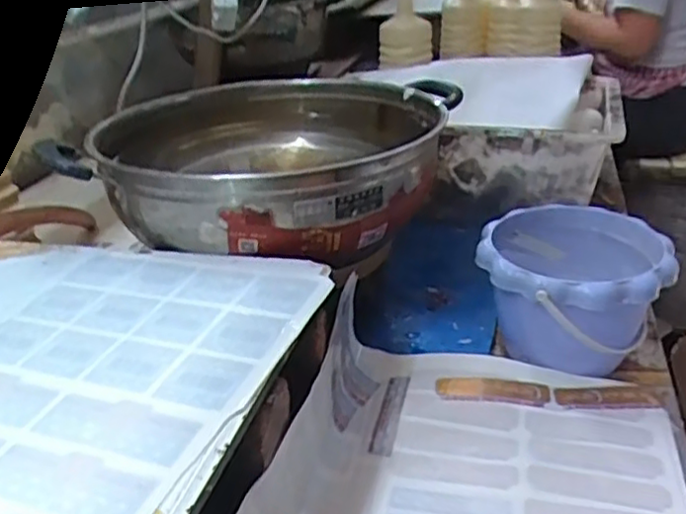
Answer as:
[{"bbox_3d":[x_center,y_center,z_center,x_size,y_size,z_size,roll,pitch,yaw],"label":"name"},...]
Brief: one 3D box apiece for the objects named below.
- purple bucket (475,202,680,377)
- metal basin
[{"bbox_3d":[0.202,0.034,0.593,0.144,0.114,0.152,0,28,0],"label":"purple bucket"},{"bbox_3d":[-0.074,-0.112,0.646,0.324,0.074,0.326,-5,29,3],"label":"metal basin"}]

